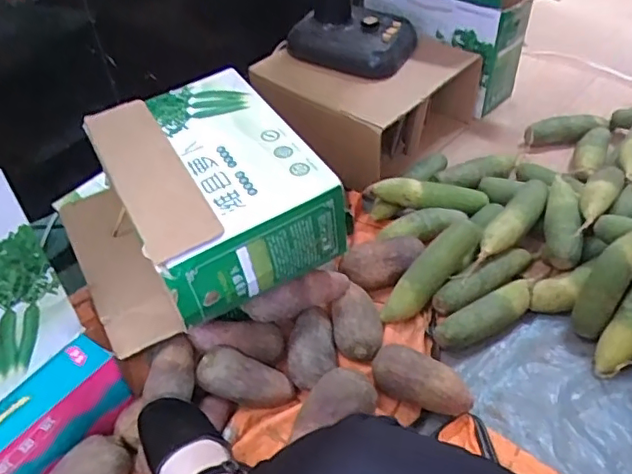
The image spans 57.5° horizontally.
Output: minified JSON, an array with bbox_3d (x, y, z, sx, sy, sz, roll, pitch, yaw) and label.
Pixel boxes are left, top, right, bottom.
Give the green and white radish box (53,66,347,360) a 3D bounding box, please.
[{"bbox_3d":[-0.201,-0.063,0.860,0.330,0.161,0.388,-26,48,-20],"label":"green and white radish box"}]

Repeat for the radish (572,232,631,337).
[{"bbox_3d":[0.458,0.044,0.861,0.057,0.055,0.232,41,97,36],"label":"radish"}]

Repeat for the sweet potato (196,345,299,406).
[{"bbox_3d":[-0.095,0.194,0.803,0.141,0.052,0.068,25,37,-26],"label":"sweet potato"}]

